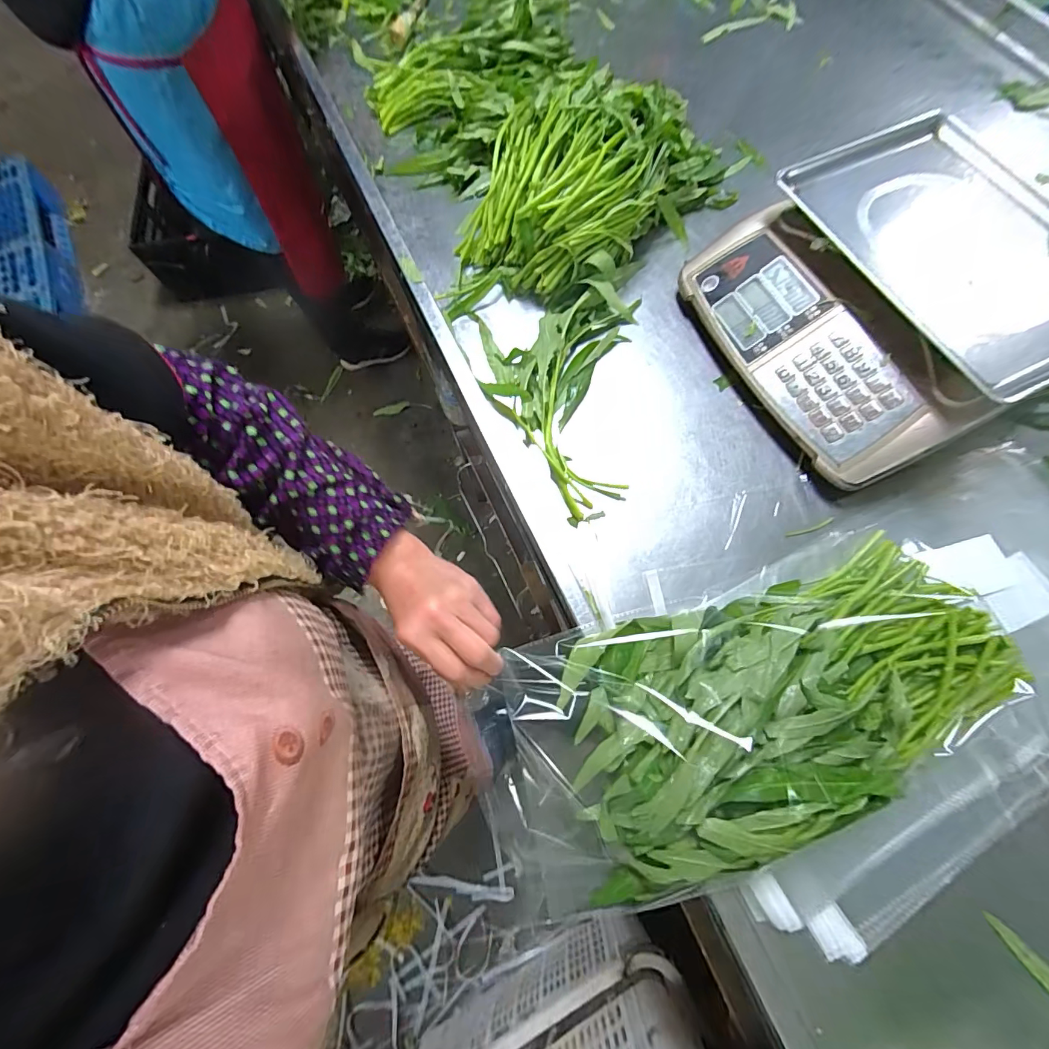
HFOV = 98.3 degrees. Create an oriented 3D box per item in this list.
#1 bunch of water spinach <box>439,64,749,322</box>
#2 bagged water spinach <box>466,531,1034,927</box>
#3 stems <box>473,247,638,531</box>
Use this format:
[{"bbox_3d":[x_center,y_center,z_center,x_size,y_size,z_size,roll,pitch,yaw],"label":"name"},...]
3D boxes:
[{"bbox_3d":[0.079,-0.452,0.602,0.464,0.120,0.232,-41,74,-11],"label":"bunch of water spinach"},{"bbox_3d":[0.192,0.162,0.393,0.458,0.068,0.205,-17,71,-6],"label":"bagged water spinach"},{"bbox_3d":[0.054,-0.162,0.540,0.198,0.047,0.320,-6,70,0],"label":"stems"}]

